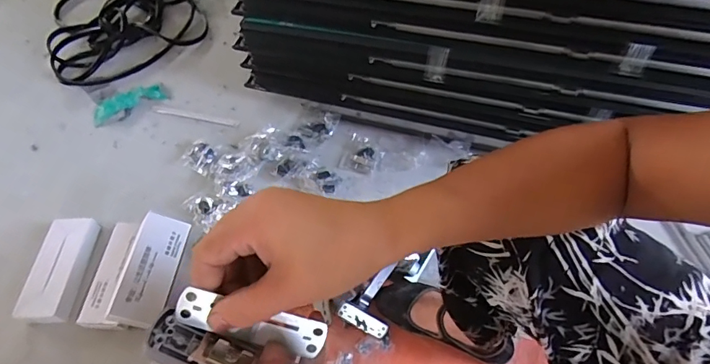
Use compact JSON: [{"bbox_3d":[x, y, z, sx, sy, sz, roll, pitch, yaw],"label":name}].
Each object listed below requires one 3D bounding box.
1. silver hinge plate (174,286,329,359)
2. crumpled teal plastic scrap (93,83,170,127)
[{"bbox_3d":[-0.066,0.091,0.287,0.096,0.004,0.027,19,100,-9],"label":"silver hinge plate"},{"bbox_3d":[-0.649,-0.235,1.273,0.205,0.019,0.090,-28,57,-14],"label":"crumpled teal plastic scrap"}]

